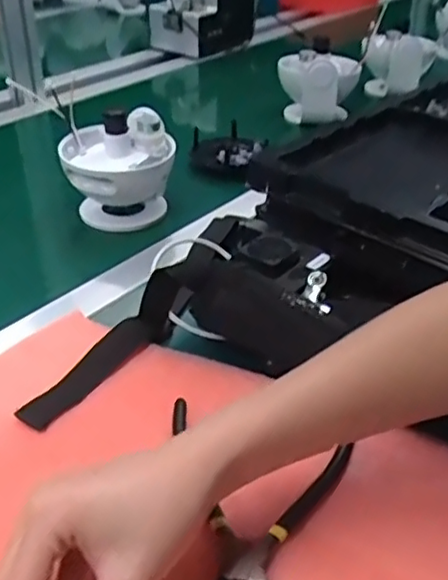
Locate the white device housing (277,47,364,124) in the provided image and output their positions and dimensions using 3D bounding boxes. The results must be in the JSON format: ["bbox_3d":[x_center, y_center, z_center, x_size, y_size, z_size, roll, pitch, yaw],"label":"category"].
[{"bbox_3d":[0.138,-0.288,0.959,0.116,0.118,0.082,4,36,3],"label":"white device housing"}]

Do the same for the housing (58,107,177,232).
[{"bbox_3d":[-0.112,-0.126,0.692,0.109,0.116,0.101,-4,37,-10],"label":"housing"}]

